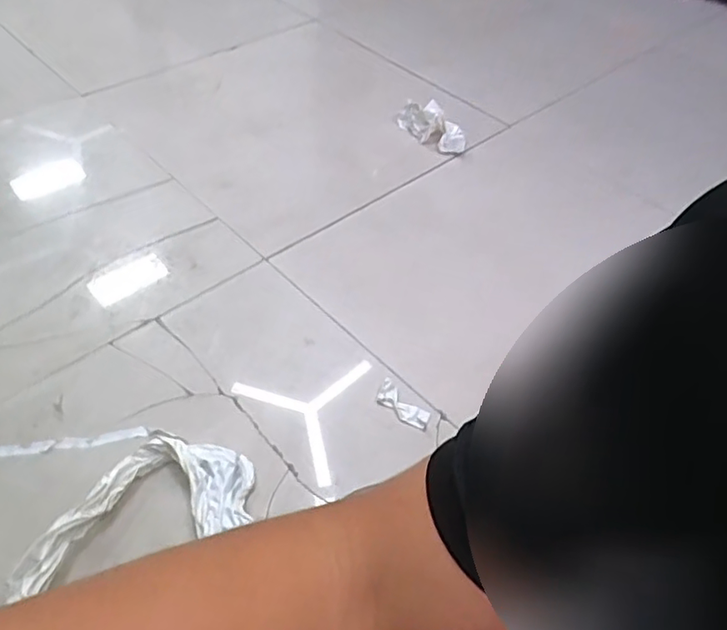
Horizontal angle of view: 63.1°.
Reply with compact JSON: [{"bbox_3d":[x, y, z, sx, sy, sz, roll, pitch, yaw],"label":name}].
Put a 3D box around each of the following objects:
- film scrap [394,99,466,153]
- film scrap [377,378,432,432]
[{"bbox_3d":[0.138,-0.371,1.175,0.075,0.062,0.151,-30,56,-26],"label":"film scrap"},{"bbox_3d":[0.049,0.112,0.732,0.075,0.007,0.035,32,54,23],"label":"film scrap"}]

